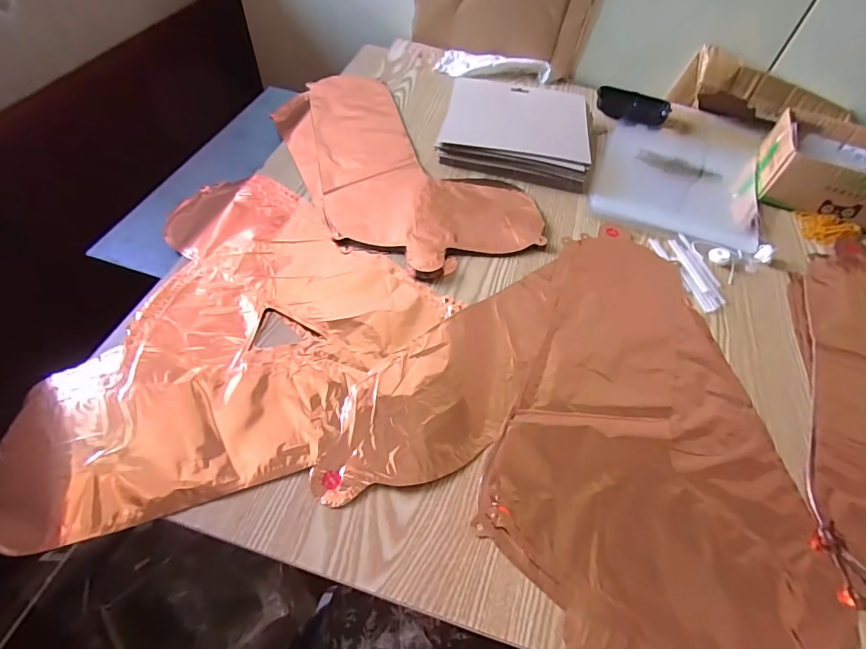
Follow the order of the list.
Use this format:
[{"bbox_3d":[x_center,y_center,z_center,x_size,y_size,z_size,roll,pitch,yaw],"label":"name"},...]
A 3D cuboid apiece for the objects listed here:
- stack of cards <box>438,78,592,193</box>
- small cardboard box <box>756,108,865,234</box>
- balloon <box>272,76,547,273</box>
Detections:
[{"bbox_3d":[0.117,-0.270,0.613,0.195,0.034,0.181,12,54,3],"label":"stack of cards"},{"bbox_3d":[0.535,-0.197,0.575,0.186,0.069,0.148,22,55,10],"label":"small cardboard box"},{"bbox_3d":[-0.054,-0.223,0.585,0.229,0.012,0.412,-20,59,-19],"label":"balloon"}]

